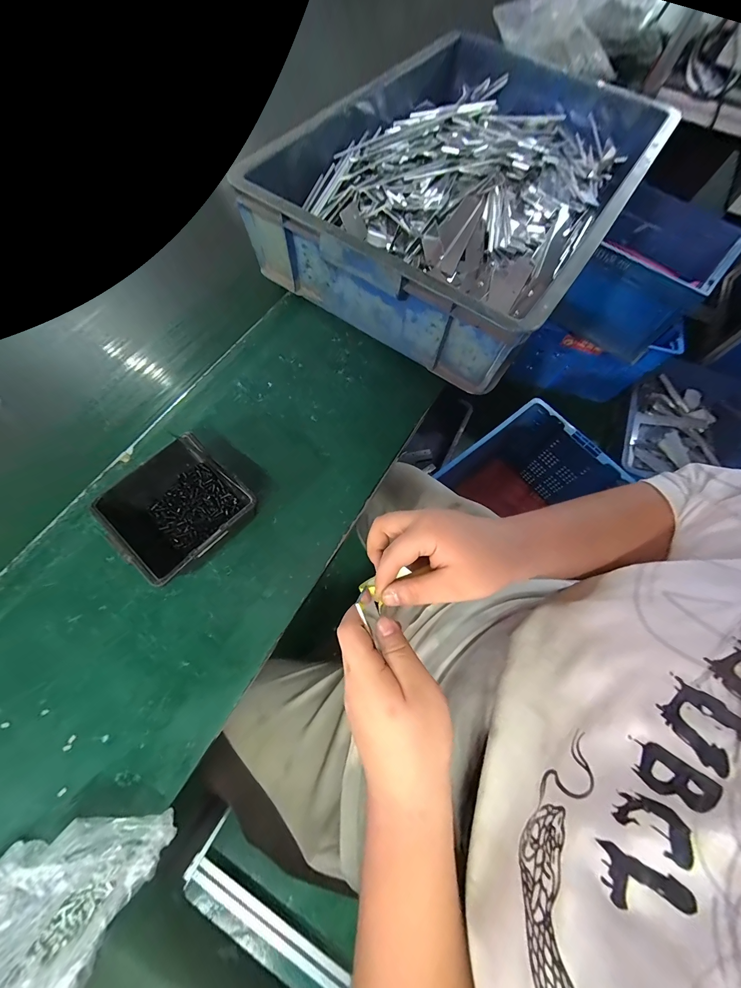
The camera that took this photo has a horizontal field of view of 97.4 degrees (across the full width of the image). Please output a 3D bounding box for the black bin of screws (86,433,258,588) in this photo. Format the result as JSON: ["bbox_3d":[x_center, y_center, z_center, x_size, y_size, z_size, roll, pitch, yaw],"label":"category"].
[{"bbox_3d":[-0.196,0.016,0.345,0.128,0.063,0.118,41,73,13],"label":"black bin of screws"}]

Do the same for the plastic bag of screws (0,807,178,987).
[{"bbox_3d":[-0.243,0.307,0.226,0.103,0.068,0.154,27,70,8],"label":"plastic bag of screws"}]

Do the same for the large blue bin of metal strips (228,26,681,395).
[{"bbox_3d":[0.152,-0.467,0.508,0.410,0.134,0.595,34,71,10],"label":"large blue bin of metal strips"}]

